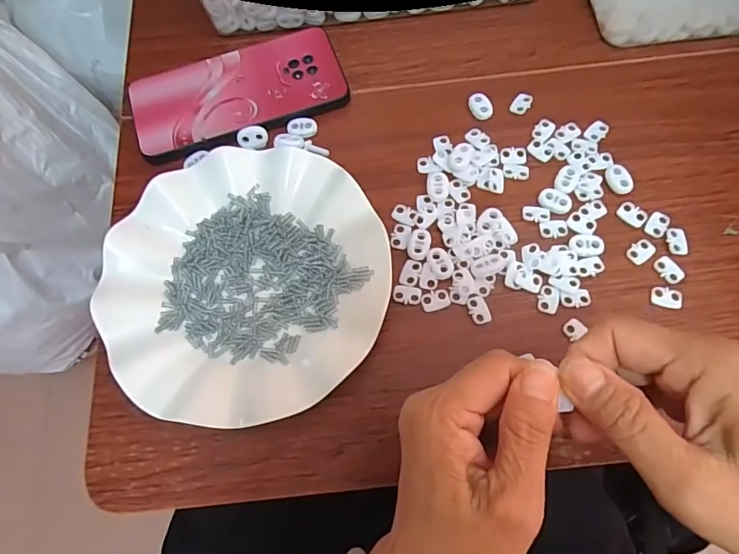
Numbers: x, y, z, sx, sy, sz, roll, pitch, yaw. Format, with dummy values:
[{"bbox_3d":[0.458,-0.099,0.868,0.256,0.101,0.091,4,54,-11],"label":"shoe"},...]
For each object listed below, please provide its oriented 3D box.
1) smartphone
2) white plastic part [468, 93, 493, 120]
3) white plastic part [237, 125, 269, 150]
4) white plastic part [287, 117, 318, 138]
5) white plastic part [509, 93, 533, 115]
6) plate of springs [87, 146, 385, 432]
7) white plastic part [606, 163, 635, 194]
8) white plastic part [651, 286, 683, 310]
[{"bbox_3d":[-0.103,-0.146,0.365,0.160,0.006,0.083,-22,70,-7],"label":"smartphone"},{"bbox_3d":[0.085,-0.131,0.361,0.014,0.005,0.025,-22,70,-7],"label":"white plastic part"},{"bbox_3d":[-0.088,-0.106,0.357,0.022,0.007,0.015,-7,69,-1],"label":"white plastic part"},{"bbox_3d":[-0.052,-0.115,0.362,0.022,0.004,0.018,1,69,2],"label":"white plastic part"},{"bbox_3d":[0.117,-0.133,0.359,0.013,0.004,0.020,32,73,13],"label":"white plastic part"},{"bbox_3d":[-0.080,0.000,0.308,0.177,0.020,0.182,0,69,1],"label":"plate of springs"},{"bbox_3d":[0.177,-0.069,0.334,0.016,0.005,0.022,-12,69,-3],"label":"white plastic part"},{"bbox_3d":[0.193,0.013,0.305,0.019,0.004,0.014,10,69,5],"label":"white plastic part"}]

